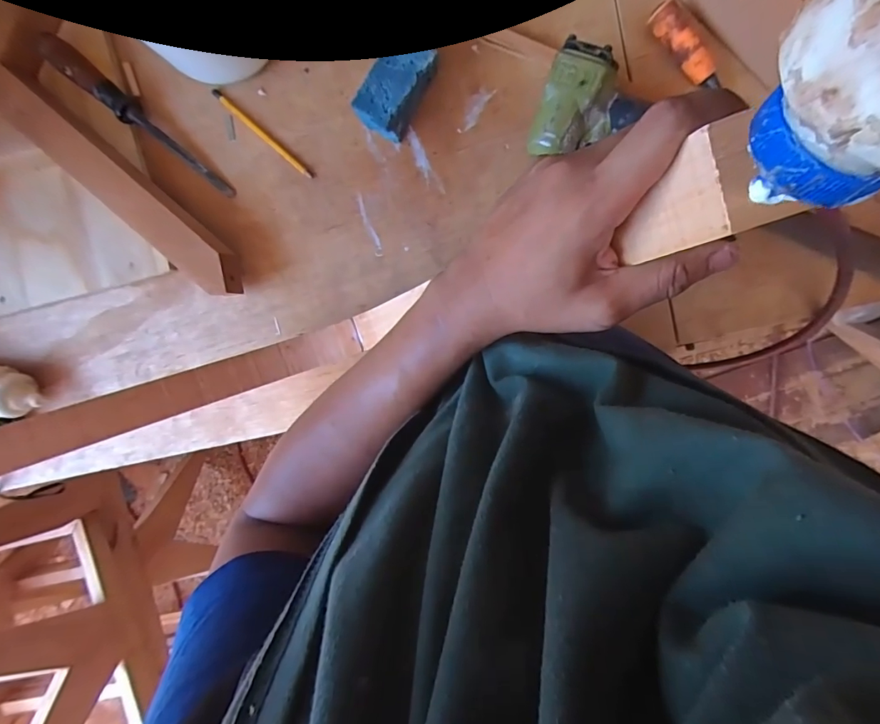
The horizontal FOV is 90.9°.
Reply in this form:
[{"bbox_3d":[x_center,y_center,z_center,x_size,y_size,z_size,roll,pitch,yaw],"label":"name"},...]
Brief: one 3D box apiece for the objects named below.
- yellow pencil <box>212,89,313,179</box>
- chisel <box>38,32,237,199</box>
[{"bbox_3d":[-0.215,-0.274,0.522,0.150,0.004,0.009,42,96,0],"label":"yellow pencil"},{"bbox_3d":[-0.355,-0.283,0.511,0.245,0.045,0.026,42,98,-4],"label":"chisel"}]

